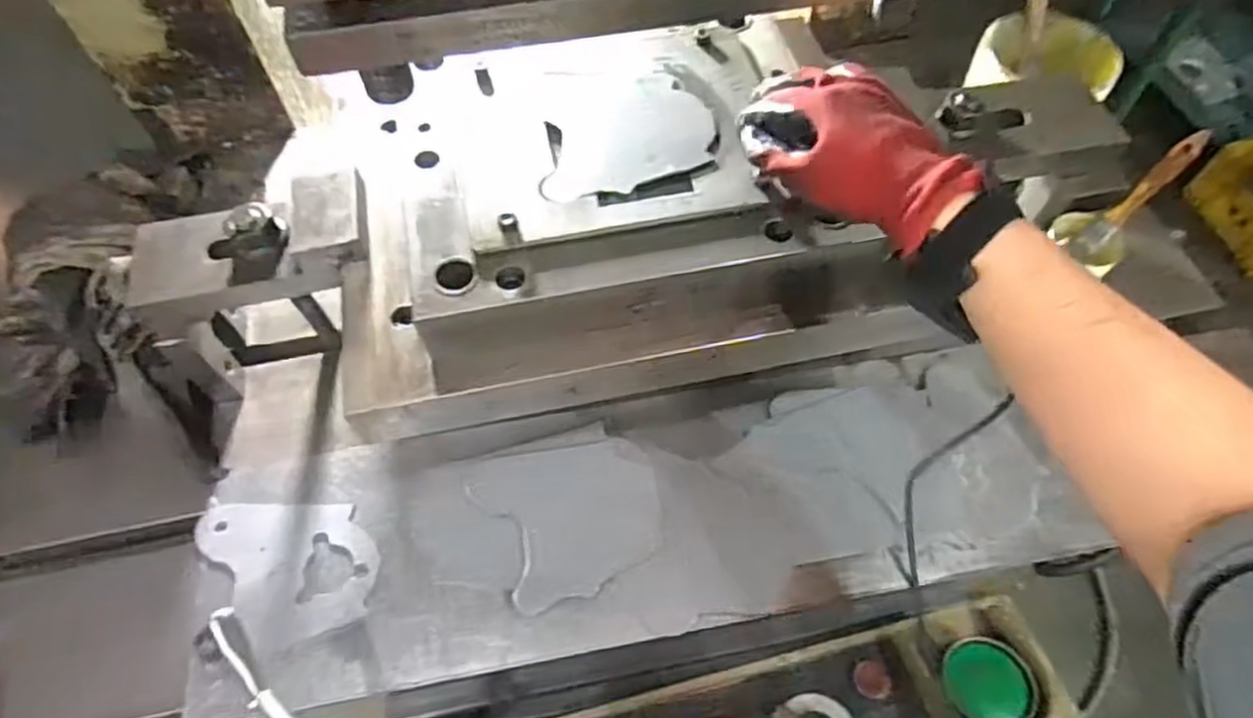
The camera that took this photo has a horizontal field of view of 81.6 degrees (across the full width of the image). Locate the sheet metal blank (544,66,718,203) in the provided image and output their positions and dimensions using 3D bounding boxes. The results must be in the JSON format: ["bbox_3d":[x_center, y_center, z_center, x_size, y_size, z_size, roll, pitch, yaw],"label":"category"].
[{"bbox_3d":[0.001,-0.171,0.538,0.121,0.007,0.126,-3,59,-1],"label":"sheet metal blank"}]

